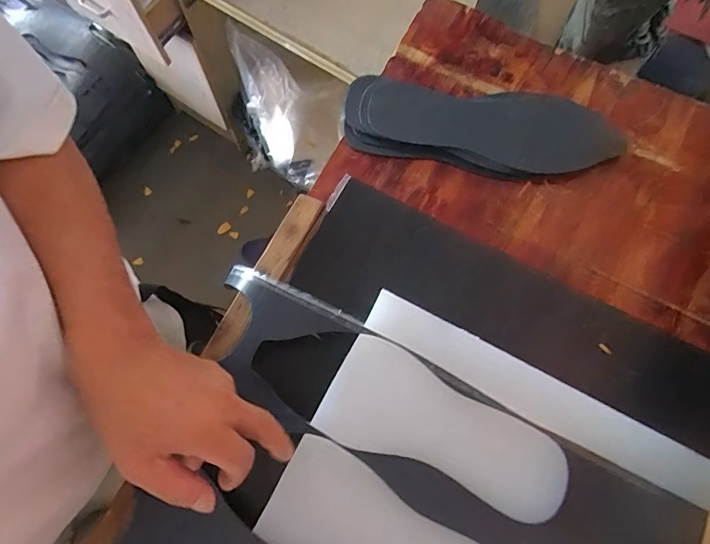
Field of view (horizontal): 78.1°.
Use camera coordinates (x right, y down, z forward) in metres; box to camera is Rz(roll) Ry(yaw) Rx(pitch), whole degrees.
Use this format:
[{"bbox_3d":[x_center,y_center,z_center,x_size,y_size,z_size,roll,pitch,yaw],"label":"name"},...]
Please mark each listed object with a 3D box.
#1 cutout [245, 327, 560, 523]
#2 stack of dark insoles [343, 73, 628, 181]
[{"bbox_3d":[0.050,0.140,0.438,0.311,0.007,0.102,24,71,10],"label":"cutout"},{"bbox_3d":[0.156,-0.180,0.546,0.334,0.022,0.116,7,74,1],"label":"stack of dark insoles"}]

